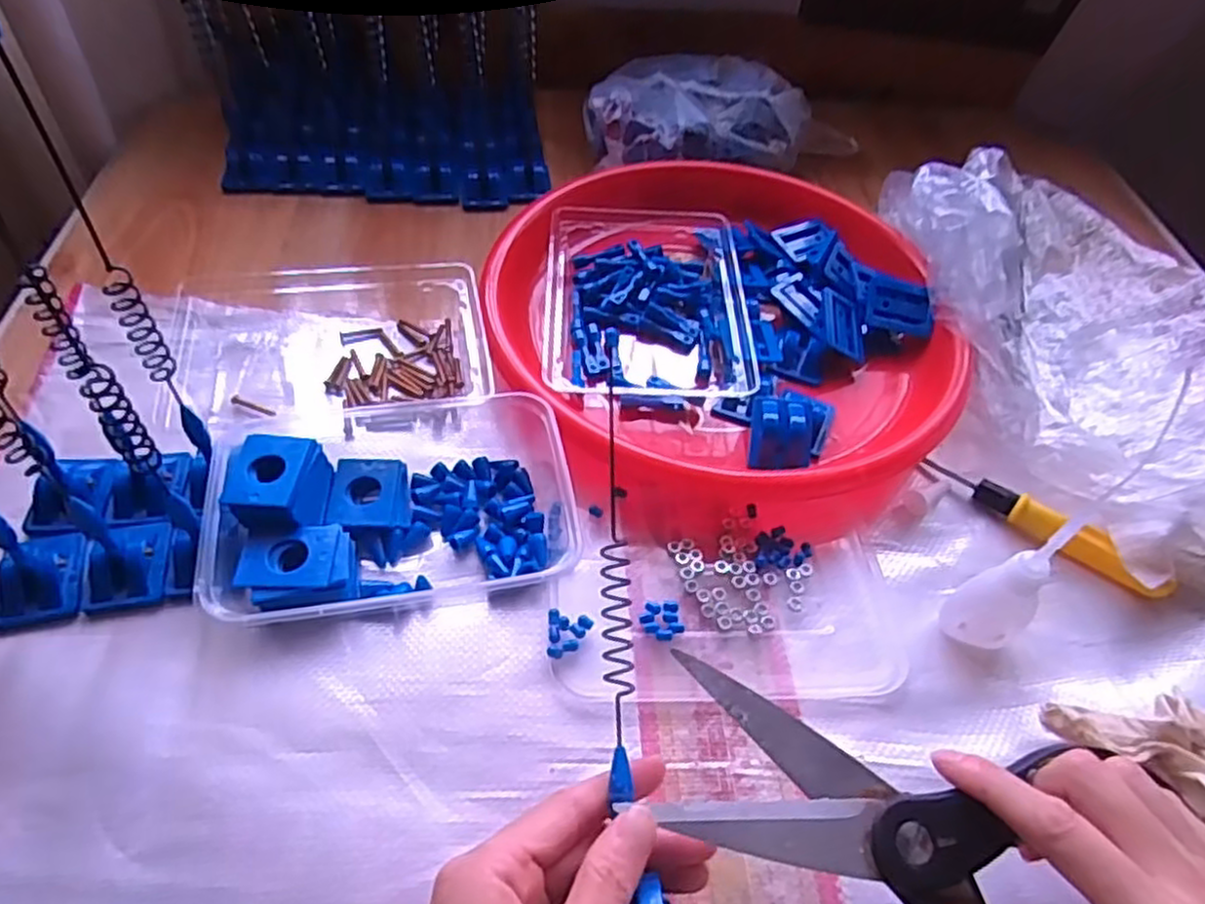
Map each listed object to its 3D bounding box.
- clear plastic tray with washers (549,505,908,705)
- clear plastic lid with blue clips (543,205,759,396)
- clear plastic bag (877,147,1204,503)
[{"bbox_3d":[0.060,0.074,0.365,0.165,0.007,0.094,1,51,-5],"label":"clear plastic tray with washers"},{"bbox_3d":[0.026,-0.099,0.479,0.120,0.036,0.179,3,51,-4],"label":"clear plastic lid with blue clips"},{"bbox_3d":[0.284,-0.084,0.450,0.180,0.106,0.255,-13,53,-16],"label":"clear plastic bag"}]

